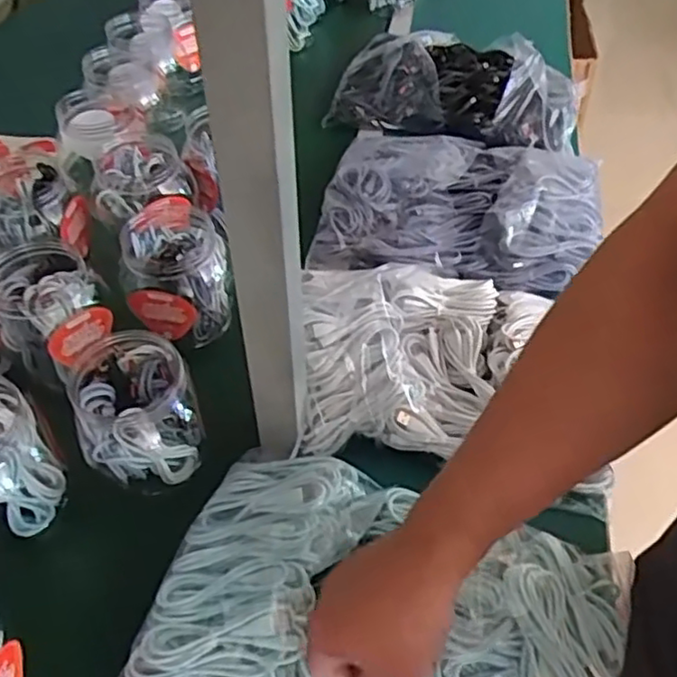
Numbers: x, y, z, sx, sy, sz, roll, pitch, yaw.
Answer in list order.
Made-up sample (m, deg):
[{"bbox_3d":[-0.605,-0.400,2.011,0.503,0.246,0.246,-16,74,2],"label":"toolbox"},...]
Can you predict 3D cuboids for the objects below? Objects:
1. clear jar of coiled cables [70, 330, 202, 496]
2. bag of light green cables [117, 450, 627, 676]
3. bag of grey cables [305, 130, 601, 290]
[{"bbox_3d":[-0.176,0.073,0.603,0.096,0.127,0.091,0,50,0],"label":"clear jar of coiled cables"},{"bbox_3d":[0.032,0.221,0.514,0.344,0.058,0.256,19,52,16],"label":"bag of light green cables"},{"bbox_3d":[0.155,-0.177,0.861,0.337,0.076,0.240,11,51,10],"label":"bag of grey cables"}]

